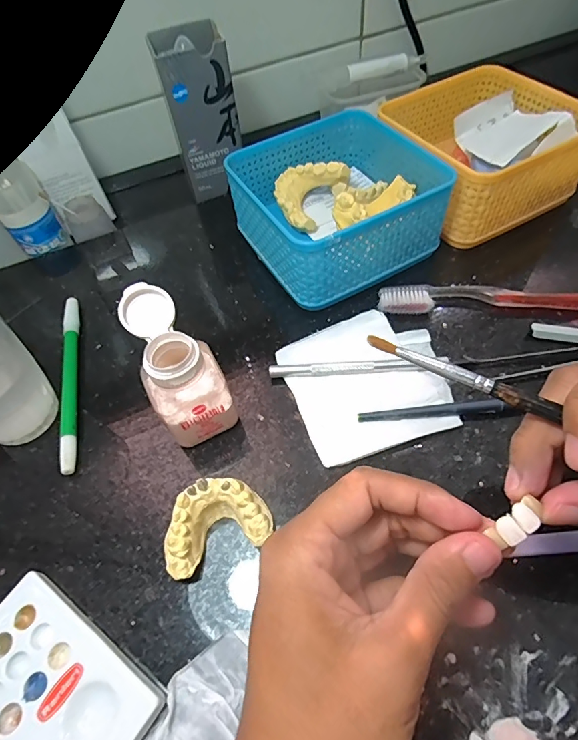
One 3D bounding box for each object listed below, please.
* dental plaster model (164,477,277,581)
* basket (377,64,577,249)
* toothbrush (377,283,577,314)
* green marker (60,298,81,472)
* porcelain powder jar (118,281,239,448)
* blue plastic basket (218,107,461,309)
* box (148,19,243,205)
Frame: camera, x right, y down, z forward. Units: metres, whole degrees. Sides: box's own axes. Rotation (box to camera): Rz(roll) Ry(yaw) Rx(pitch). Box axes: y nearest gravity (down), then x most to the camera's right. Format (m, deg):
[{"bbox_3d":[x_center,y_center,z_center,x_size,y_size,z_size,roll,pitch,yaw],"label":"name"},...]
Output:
[{"bbox_3d":[-0.038,0.079,0.221,0.055,0.025,0.038,-19,57,-10],"label":"dental plaster model"},{"bbox_3d":[0.155,-0.182,0.350,0.130,0.063,0.131,-26,58,-14],"label":"basket"},{"bbox_3d":[0.158,-0.051,0.293,0.187,0.013,0.021,3,56,5],"label":"toothbrush"},{"bbox_3d":[-0.150,0.004,0.290,0.010,0.008,0.143,-15,56,-7],"label":"green marker"},{"bbox_3d":[-0.063,-0.001,0.246,0.040,0.074,0.066,-24,58,-13],"label":"porcelain powder jar"},{"bbox_3d":[0.036,-0.128,0.329,0.129,0.068,0.130,-28,59,-15],"label":"blue plastic basket"},{"bbox_3d":[-0.077,-0.223,0.372,0.056,0.119,0.056,-15,56,-7],"label":"box"}]

